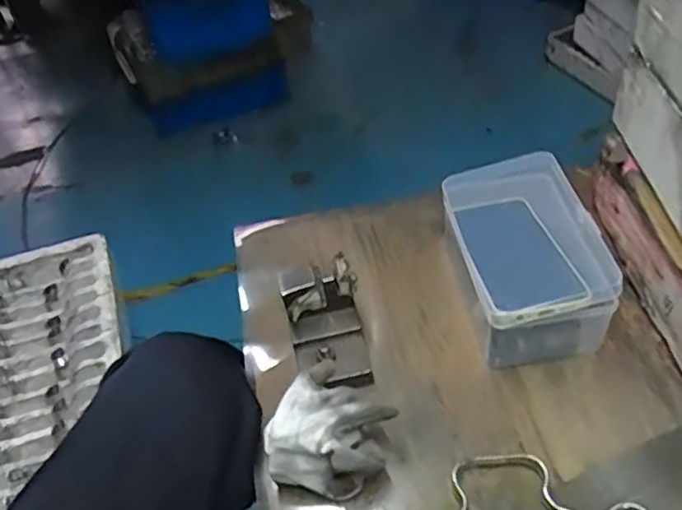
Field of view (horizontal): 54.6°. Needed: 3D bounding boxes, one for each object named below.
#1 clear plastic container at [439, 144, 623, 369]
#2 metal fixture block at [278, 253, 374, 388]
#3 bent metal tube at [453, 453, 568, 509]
[{"bbox_3d":[0.165,-0.001,0.603,0.107,0.086,0.180,-9,46,-2],"label":"clear plastic container"},{"bbox_3d":[-0.012,0.064,0.575,0.064,0.075,0.096,-13,47,-6],"label":"metal fixture block"},{"bbox_3d":[0.122,0.174,0.497,0.097,0.012,0.055,-5,46,2],"label":"bent metal tube"}]

